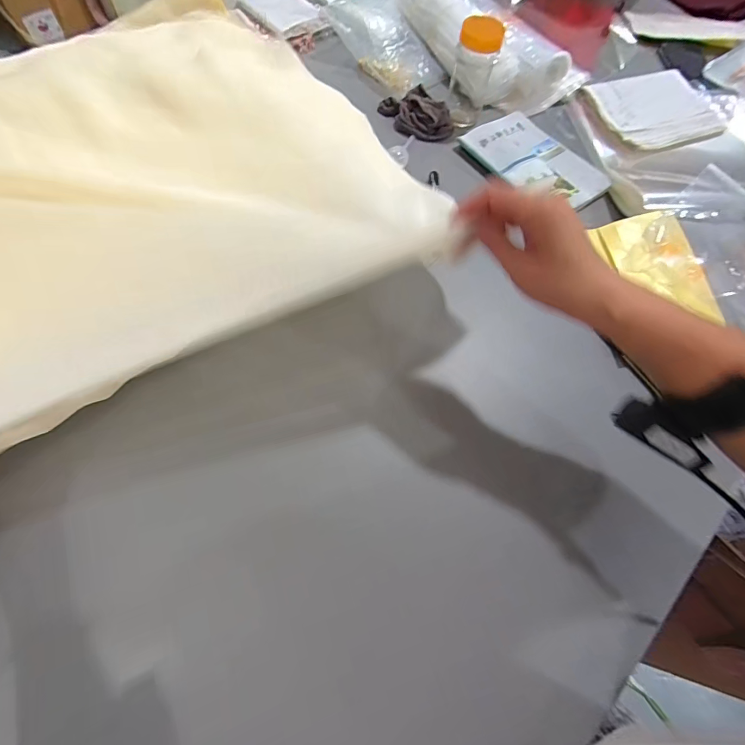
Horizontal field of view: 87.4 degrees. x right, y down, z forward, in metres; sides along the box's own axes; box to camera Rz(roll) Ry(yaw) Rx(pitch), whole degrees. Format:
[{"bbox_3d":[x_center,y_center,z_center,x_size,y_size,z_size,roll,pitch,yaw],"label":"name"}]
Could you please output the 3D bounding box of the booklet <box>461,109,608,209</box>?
[{"bbox_3d":[0.246,-0.324,0.595,0.135,0.019,0.204,-31,71,-12],"label":"booklet"}]

